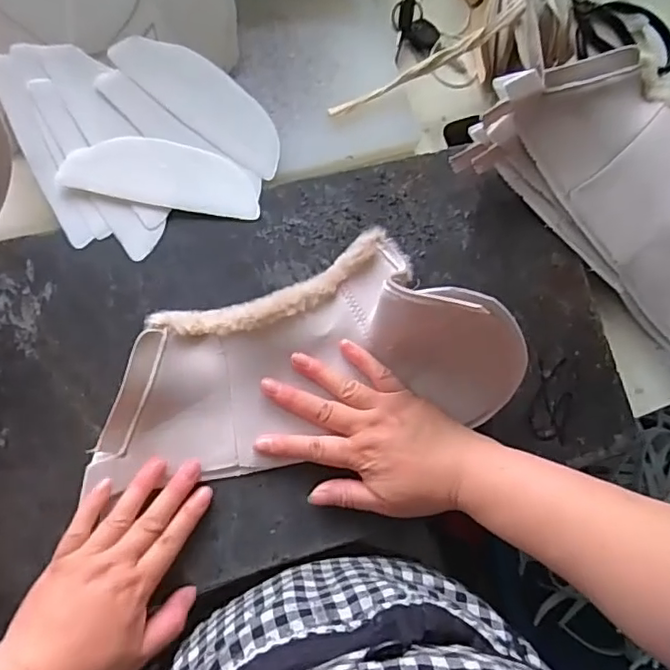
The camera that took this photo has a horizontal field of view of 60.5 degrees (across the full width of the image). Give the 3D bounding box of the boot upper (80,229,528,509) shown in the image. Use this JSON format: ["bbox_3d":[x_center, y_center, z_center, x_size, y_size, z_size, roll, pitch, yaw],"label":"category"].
[{"bbox_3d":[-0.026,0.018,0.424,0.325,0.081,0.153,-13,86,-2],"label":"boot upper"}]

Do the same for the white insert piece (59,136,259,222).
[{"bbox_3d":[-0.136,-0.129,0.460,0.149,0.009,0.051,8,79,-6],"label":"white insert piece"}]

